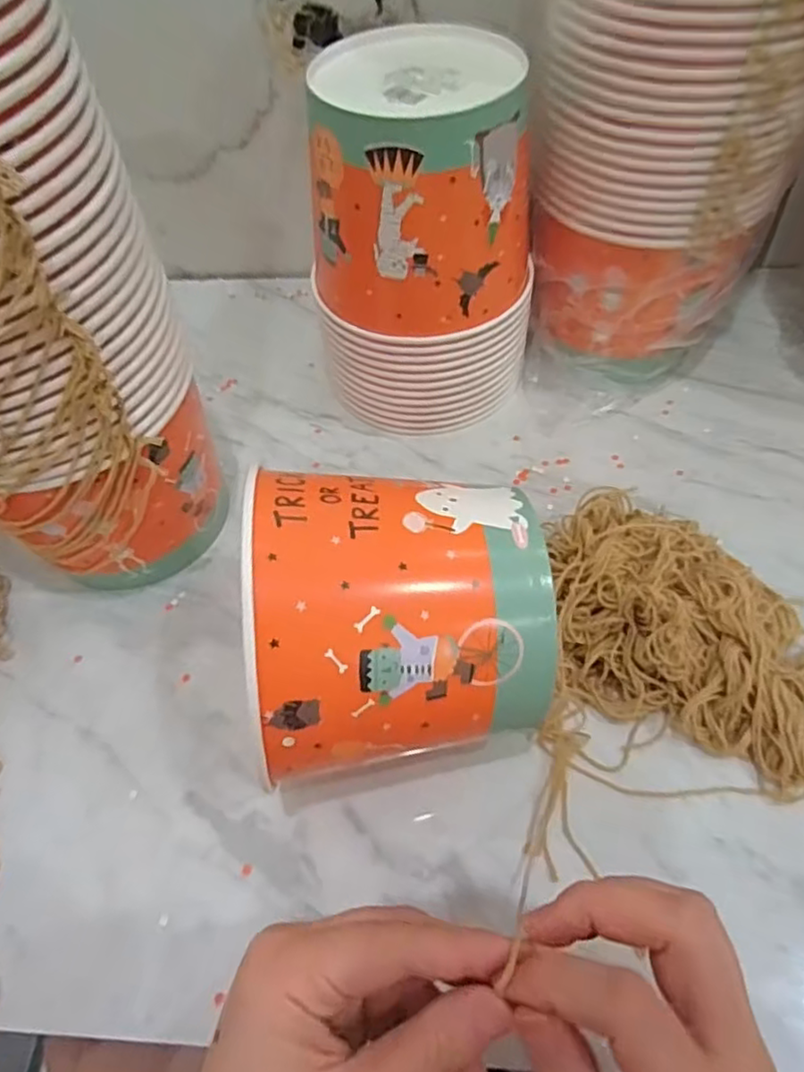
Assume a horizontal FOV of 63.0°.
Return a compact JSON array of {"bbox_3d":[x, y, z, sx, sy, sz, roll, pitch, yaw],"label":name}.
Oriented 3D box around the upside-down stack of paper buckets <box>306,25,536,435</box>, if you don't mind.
[{"bbox_3d":[0.012,-0.191,0.459,0.141,0.220,0.127,22,60,17],"label":"upside-down stack of paper buckets"}]

